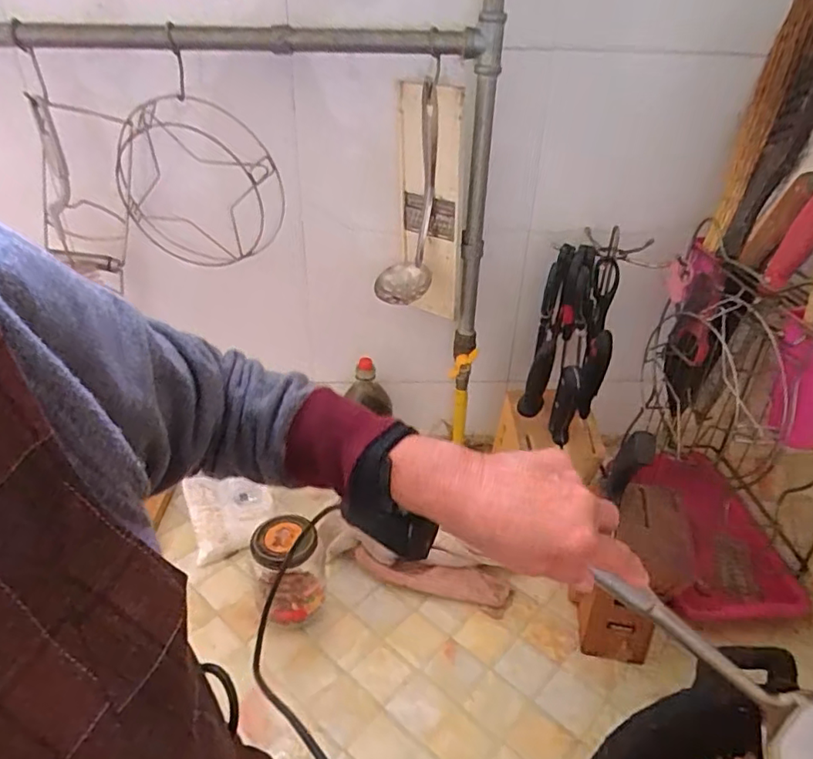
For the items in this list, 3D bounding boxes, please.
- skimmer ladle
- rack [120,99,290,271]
[{"bbox_3d":[-0.002,-0.208,0.663,0.068,0.233,0.063,1,33,-1],"label":"skimmer ladle"},{"bbox_3d":[-0.240,-0.224,0.665,0.202,0.194,0.050,0,42,20],"label":"rack"}]

